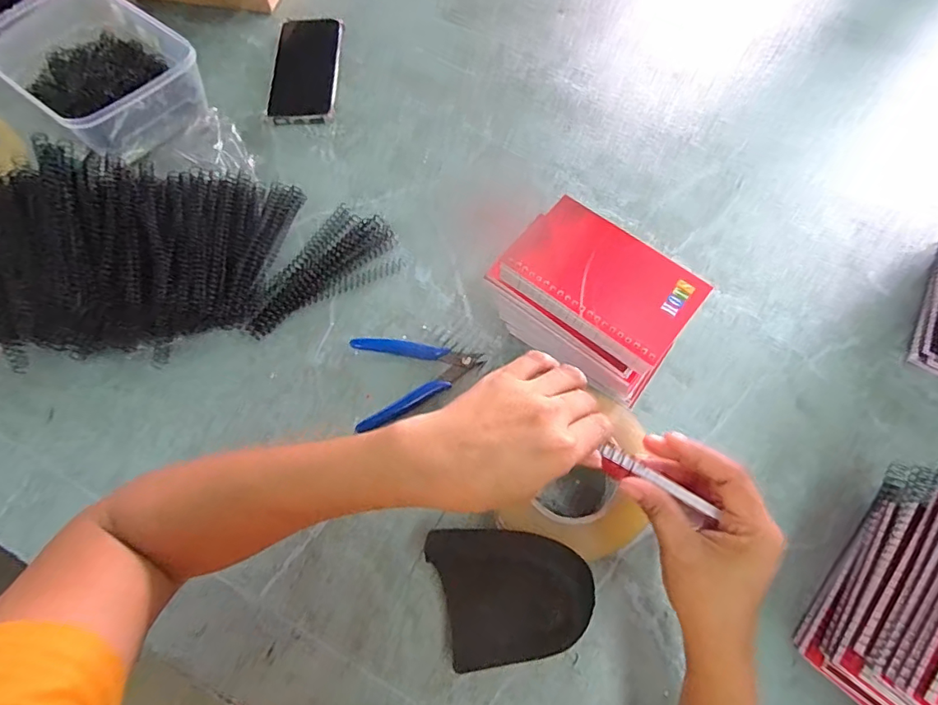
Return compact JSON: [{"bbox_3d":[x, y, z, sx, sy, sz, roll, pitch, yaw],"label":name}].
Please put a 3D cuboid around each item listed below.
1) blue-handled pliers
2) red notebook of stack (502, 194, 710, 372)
[{"bbox_3d":[-0.046,0.021,0.477,0.116,0.015,0.082,-9,67,-3],"label":"blue-handled pliers"},{"bbox_3d":[0.098,-0.054,0.373,0.129,0.013,0.086,35,72,14],"label":"red notebook of stack"}]

